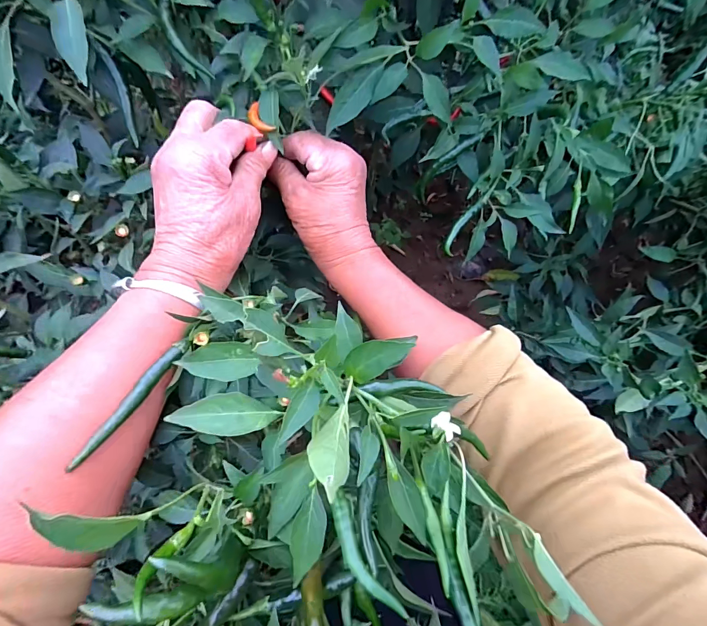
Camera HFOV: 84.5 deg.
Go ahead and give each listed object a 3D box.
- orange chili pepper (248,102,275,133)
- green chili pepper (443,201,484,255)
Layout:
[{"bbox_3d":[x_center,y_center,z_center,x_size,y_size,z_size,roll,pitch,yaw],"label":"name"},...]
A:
[{"bbox_3d":[-0.069,-0.141,0.284,0.012,0.005,0.026,-34,84,-18],"label":"orange chili pepper"},{"bbox_3d":[0.101,-0.080,0.361,0.015,0.010,0.058,36,94,14],"label":"green chili pepper"}]

